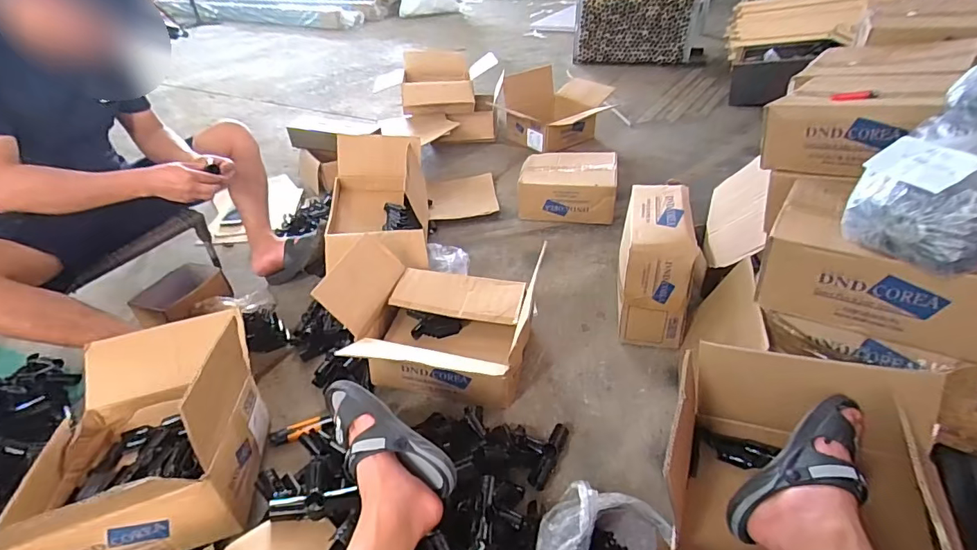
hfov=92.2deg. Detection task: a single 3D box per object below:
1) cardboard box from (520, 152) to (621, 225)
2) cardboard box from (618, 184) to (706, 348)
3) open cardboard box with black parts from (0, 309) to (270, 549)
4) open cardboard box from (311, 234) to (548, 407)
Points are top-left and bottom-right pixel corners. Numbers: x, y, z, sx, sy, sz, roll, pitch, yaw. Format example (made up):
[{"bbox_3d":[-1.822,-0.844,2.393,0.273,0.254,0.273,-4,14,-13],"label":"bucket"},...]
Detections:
[{"bbox_3d":[0.287,-0.320,1.709,0.337,0.147,0.302,5,38,11],"label":"cardboard box"},{"bbox_3d":[0.411,-0.031,1.186,0.156,0.283,0.327,5,38,11],"label":"cardboard box"},{"bbox_3d":[-0.623,0.264,0.848,0.357,0.232,0.429,-13,38,-12],"label":"open cardboard box with black parts"},{"bbox_3d":[-0.127,0.106,1.059,0.416,0.238,0.370,5,38,11],"label":"open cardboard box"}]

